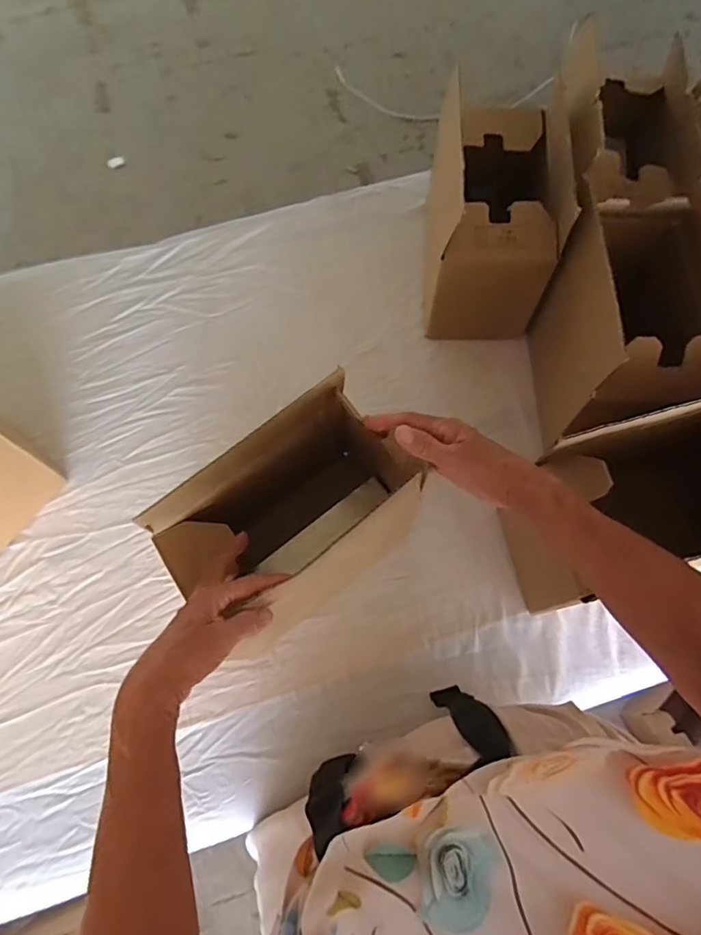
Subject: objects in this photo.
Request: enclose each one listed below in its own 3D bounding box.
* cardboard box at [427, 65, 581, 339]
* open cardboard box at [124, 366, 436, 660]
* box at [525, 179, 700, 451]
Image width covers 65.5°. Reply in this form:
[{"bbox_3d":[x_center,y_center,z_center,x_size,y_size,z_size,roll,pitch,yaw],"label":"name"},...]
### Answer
[{"bbox_3d":[0.176,-0.311,0.689,0.130,0.217,0.214,3,70,1],"label":"cardboard box"},{"bbox_3d":[-0.050,0.061,0.554,0.242,0.203,0.134,-37,74,-13],"label":"open cardboard box"},{"bbox_3d":[0.305,-0.152,0.616,0.147,0.211,0.228,0,70,-1],"label":"box"}]

